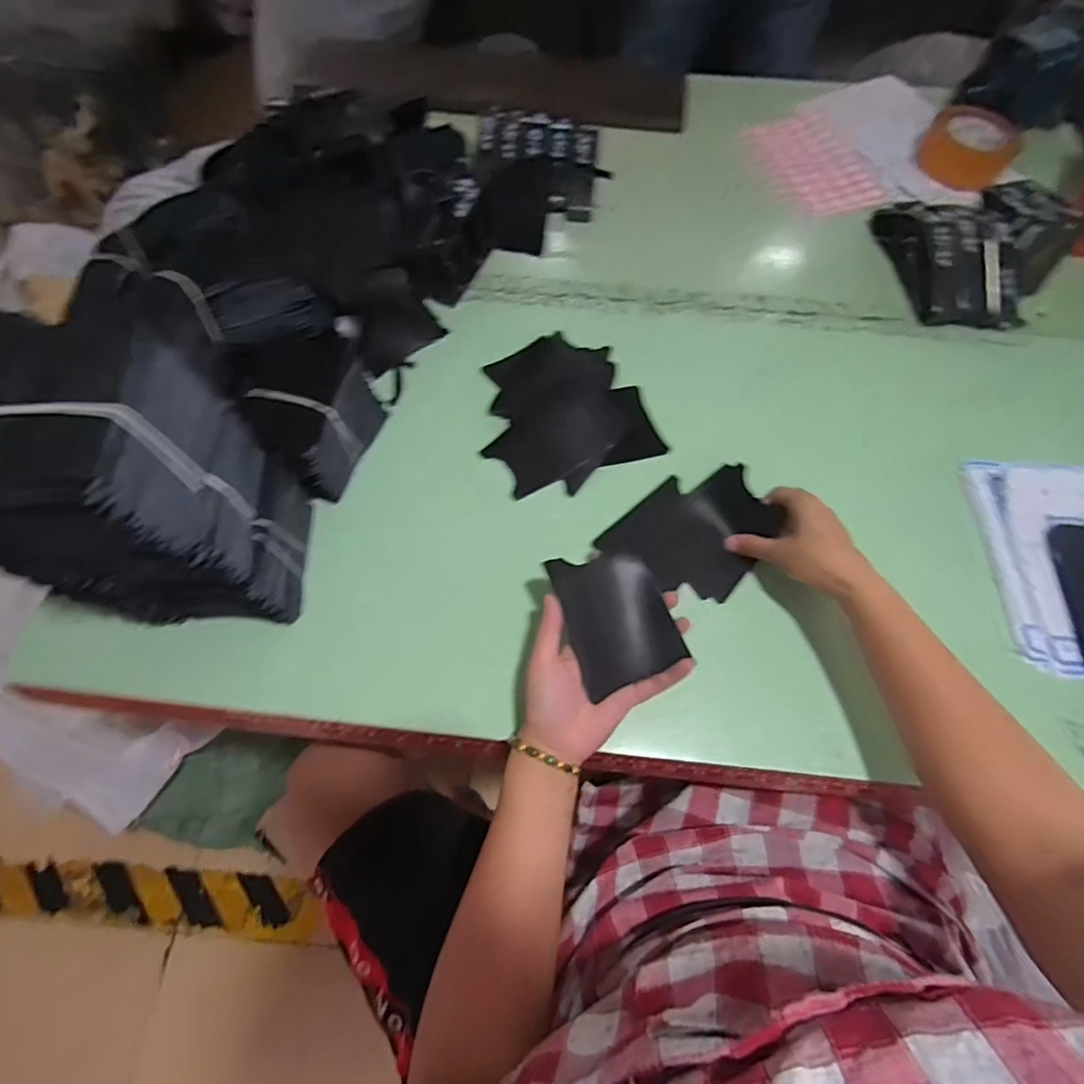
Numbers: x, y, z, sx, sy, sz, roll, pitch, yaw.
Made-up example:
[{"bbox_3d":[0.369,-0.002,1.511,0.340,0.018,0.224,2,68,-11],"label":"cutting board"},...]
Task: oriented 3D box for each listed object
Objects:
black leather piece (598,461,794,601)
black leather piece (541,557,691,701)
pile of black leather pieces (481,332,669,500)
[{"bbox_3d":[0.147,-0.015,0.539,0.122,0.033,0.135,39,72,16],"label":"black leather piece"},{"bbox_3d":[0.062,0.060,0.460,0.087,0.026,0.106,-14,67,-6],"label":"black leather piece"},{"bbox_3d":[0.018,-0.146,0.619,0.172,0.009,0.191,-26,68,-11],"label":"pile of black leather pieces"}]

